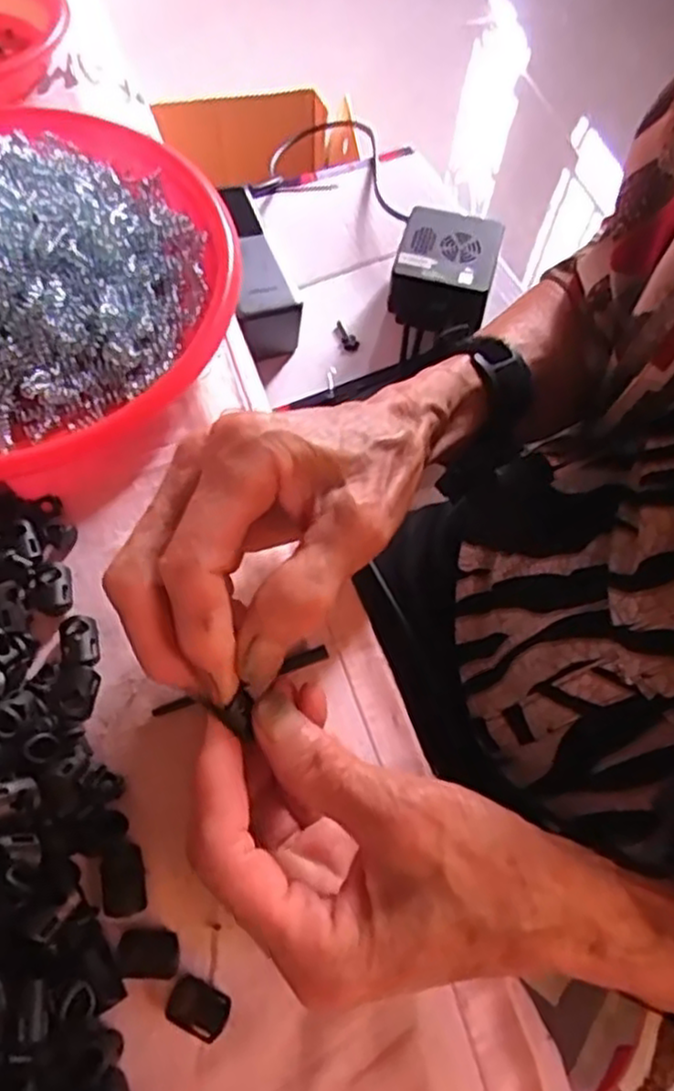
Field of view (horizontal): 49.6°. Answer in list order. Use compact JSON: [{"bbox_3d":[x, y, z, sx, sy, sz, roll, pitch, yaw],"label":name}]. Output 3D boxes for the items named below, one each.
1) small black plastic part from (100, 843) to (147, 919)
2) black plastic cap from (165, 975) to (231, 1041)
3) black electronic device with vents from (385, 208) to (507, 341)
[{"bbox_3d":[-0.074,0.116,0.253,0.013,0.008,0.022,-11,65,-8],"label":"small black plastic part"},{"bbox_3d":[-0.046,0.152,0.239,0.020,0.007,0.014,23,65,8],"label":"black plastic cap"},{"bbox_3d":[0.083,-0.213,0.567,0.074,0.047,0.085,14,64,4],"label":"black electronic device with vents"}]

